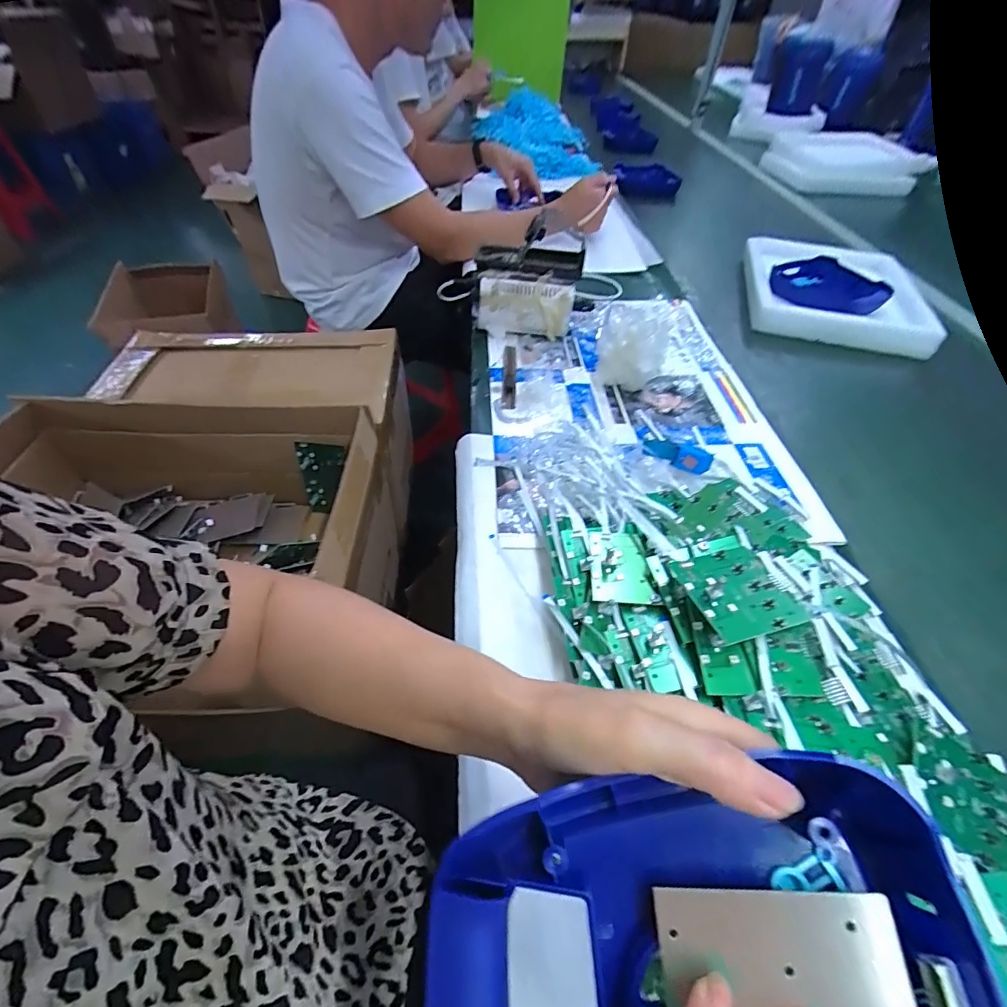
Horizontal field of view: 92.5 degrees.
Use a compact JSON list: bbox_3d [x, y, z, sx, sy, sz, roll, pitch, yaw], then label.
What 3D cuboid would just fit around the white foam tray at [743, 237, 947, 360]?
[{"bbox_3d":[0.624,-0.395,0.898,0.322,0.059,0.338,14,49,9],"label":"white foam tray"}]

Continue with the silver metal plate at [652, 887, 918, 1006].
[{"bbox_3d":[0.097,0.175,0.163,0.079,0.004,0.069,-6,62,10],"label":"silver metal plate"}]

